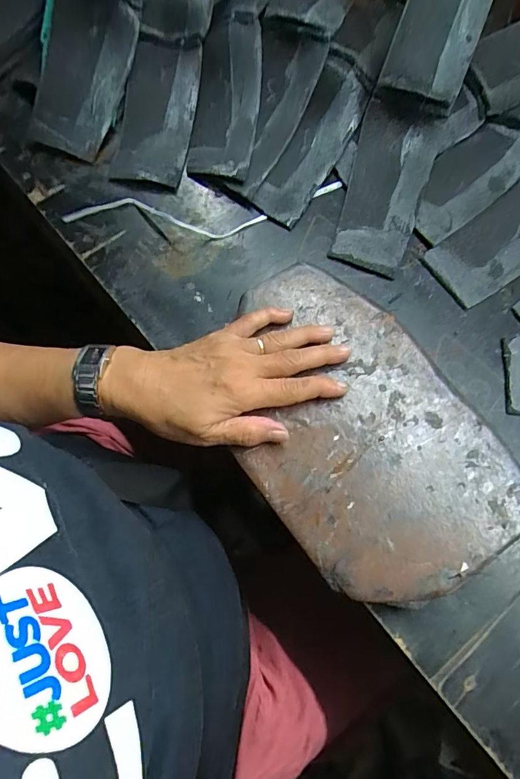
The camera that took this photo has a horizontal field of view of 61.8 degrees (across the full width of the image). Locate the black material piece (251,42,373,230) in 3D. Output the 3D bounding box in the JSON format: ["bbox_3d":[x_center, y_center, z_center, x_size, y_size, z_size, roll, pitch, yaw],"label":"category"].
[{"bbox_3d":[0.053,-0.240,0.424,0.050,0.030,0.165,30,94,10],"label":"black material piece"}]

